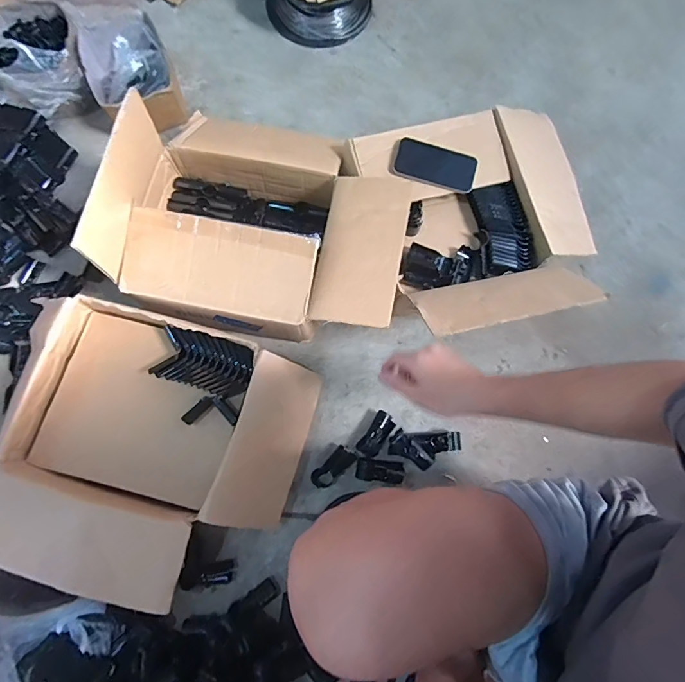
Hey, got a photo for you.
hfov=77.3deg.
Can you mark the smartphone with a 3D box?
[{"bbox_3d":[0.166,-0.313,0.766,0.141,0.010,0.068,15,91,3],"label":"smartphone"}]

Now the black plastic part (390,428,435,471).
[{"bbox_3d":[0.122,0.193,0.758,0.081,0.045,0.042,31,79,5],"label":"black plastic part"}]

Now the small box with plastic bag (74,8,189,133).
[{"bbox_3d":[-0.431,-0.550,0.869,0.158,0.143,0.222,-20,79,-5],"label":"small box with plastic bag"}]

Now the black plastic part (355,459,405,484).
[{"bbox_3d":[0.067,0.230,0.757,0.084,0.017,0.034,7,78,0],"label":"black plastic part"}]

